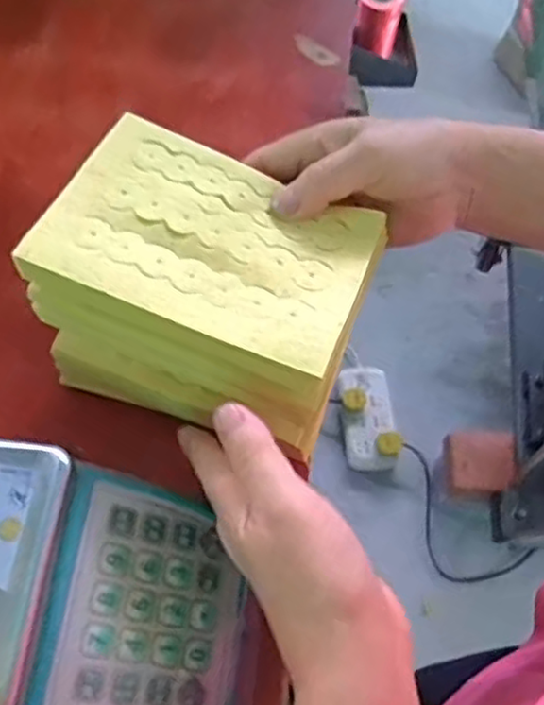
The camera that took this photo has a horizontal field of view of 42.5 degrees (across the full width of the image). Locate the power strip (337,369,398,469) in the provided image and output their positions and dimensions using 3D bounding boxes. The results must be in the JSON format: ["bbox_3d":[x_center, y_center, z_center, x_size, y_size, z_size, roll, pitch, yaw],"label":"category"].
[{"bbox_3d":[0.190,0.129,1.394,0.107,0.047,0.207,-1,64,-5],"label":"power strip"}]

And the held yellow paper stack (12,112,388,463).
[{"bbox_3d":[-0.032,-0.036,0.394,0.161,0.103,0.120,20,65,7],"label":"held yellow paper stack"}]

